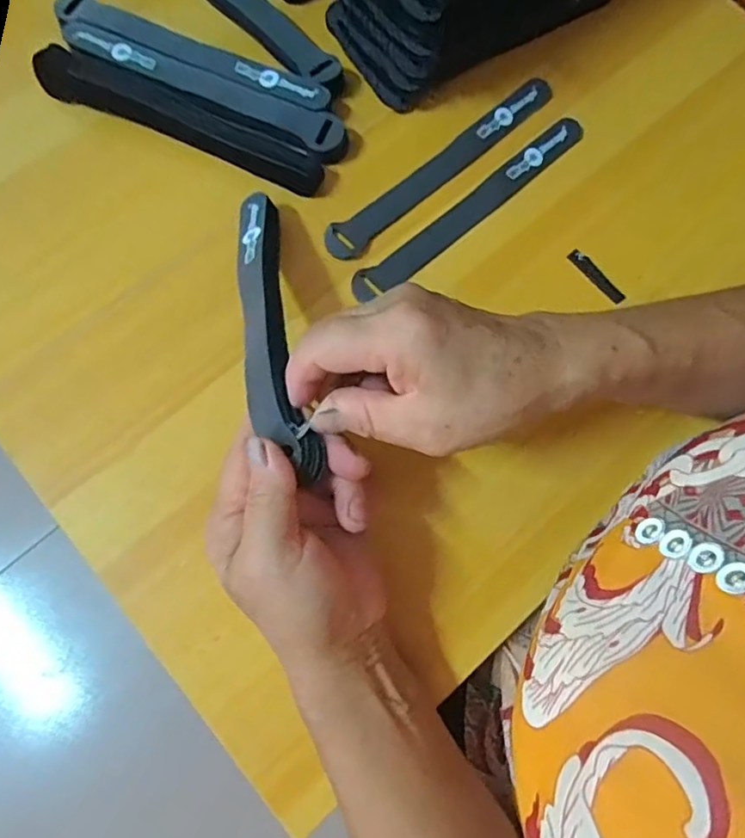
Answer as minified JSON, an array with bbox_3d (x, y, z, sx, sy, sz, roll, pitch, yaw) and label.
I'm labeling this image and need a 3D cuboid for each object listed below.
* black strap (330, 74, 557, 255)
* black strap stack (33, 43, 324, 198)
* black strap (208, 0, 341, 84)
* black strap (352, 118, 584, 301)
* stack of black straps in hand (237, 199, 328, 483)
[{"bbox_3d":[0.046,-0.168,0.386,0.192,0.004,0.024,-41,79,-10],"label":"black strap"},{"bbox_3d":[-0.122,-0.194,0.377,0.193,0.029,0.028,22,76,5],"label":"black strap stack"},{"bbox_3d":[-0.090,-0.287,0.404,0.027,0.022,0.186,-43,79,-11],"label":"black strap"},{"bbox_3d":[0.065,-0.138,0.379,0.192,0.004,0.022,-40,79,-10],"label":"black strap"},{"bbox_3d":[-0.055,-0.056,0.310,0.029,0.017,0.192,-11,57,-4],"label":"stack of black straps in hand"}]

